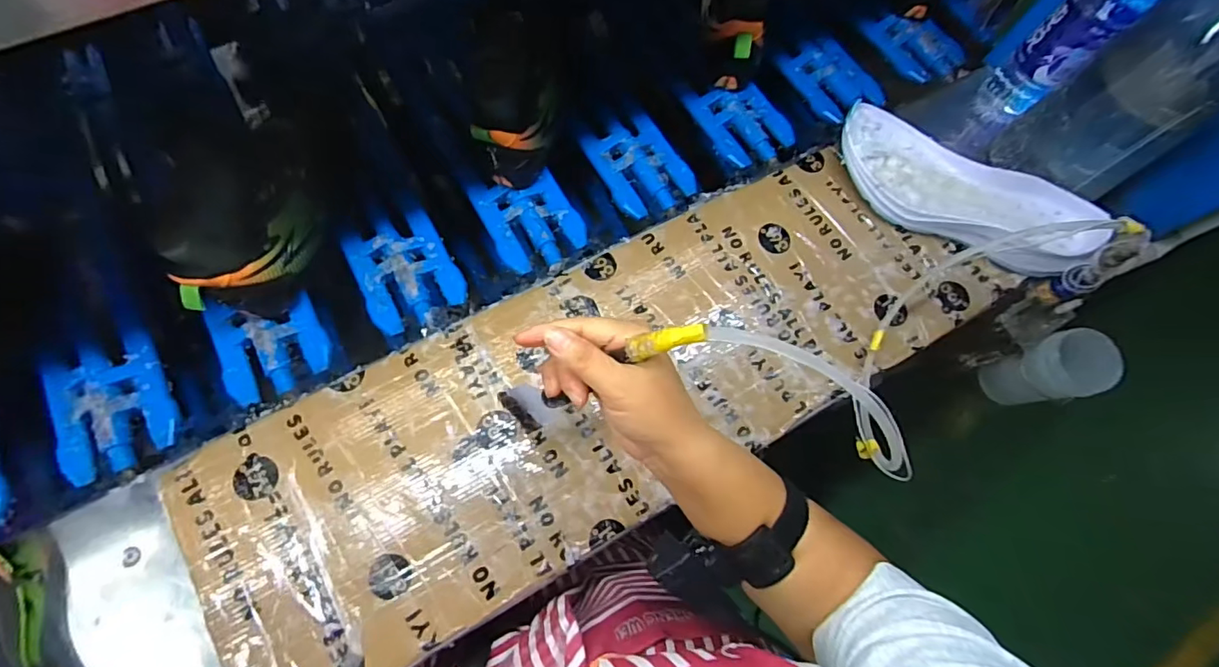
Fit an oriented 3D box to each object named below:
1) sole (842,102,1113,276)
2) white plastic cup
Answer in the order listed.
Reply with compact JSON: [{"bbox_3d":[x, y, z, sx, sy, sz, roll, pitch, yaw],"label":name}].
[{"bbox_3d":[0.355,-0.143,0.555,0.265,0.046,0.114,31,85,7],"label":"sole"},{"bbox_3d":[0.532,0.043,0.661,0.075,0.135,0.077,-15,82,1],"label":"white plastic cup"}]

